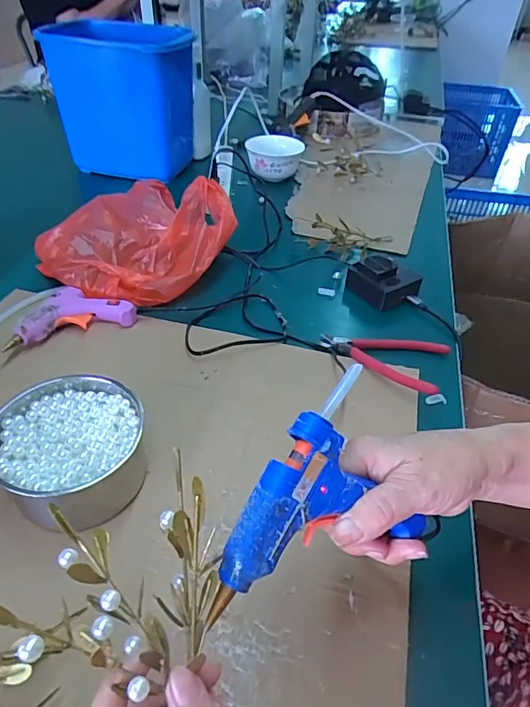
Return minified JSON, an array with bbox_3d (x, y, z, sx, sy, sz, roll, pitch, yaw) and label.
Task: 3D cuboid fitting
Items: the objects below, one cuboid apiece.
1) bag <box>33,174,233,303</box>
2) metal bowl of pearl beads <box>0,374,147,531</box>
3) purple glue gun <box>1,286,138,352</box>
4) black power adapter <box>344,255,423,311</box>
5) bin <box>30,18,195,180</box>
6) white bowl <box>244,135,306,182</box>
[{"bbox_3d":[-0.177,-0.168,0.657,0.236,0.090,0.224,-28,51,-29],"label":"bag"},{"bbox_3d":[-0.164,0.079,0.405,0.117,0.058,0.121,2,43,-2],"label":"metal bowl of pearl beads"},{"bbox_3d":[-0.236,-0.053,0.570,0.141,0.028,0.089,-17,46,-20],"label":"purple glue gun"},{"bbox_3d":[0.162,-0.099,0.649,0.071,0.053,0.077,-22,48,-25],"label":"black power adapter"},{"bbox_3d":[-0.272,-0.487,0.935,0.223,0.254,0.172,11,43,9],"label":"bin"},{"bbox_3d":[0.019,-0.399,0.961,0.112,0.057,0.127,8,43,5],"label":"white bowl"}]

